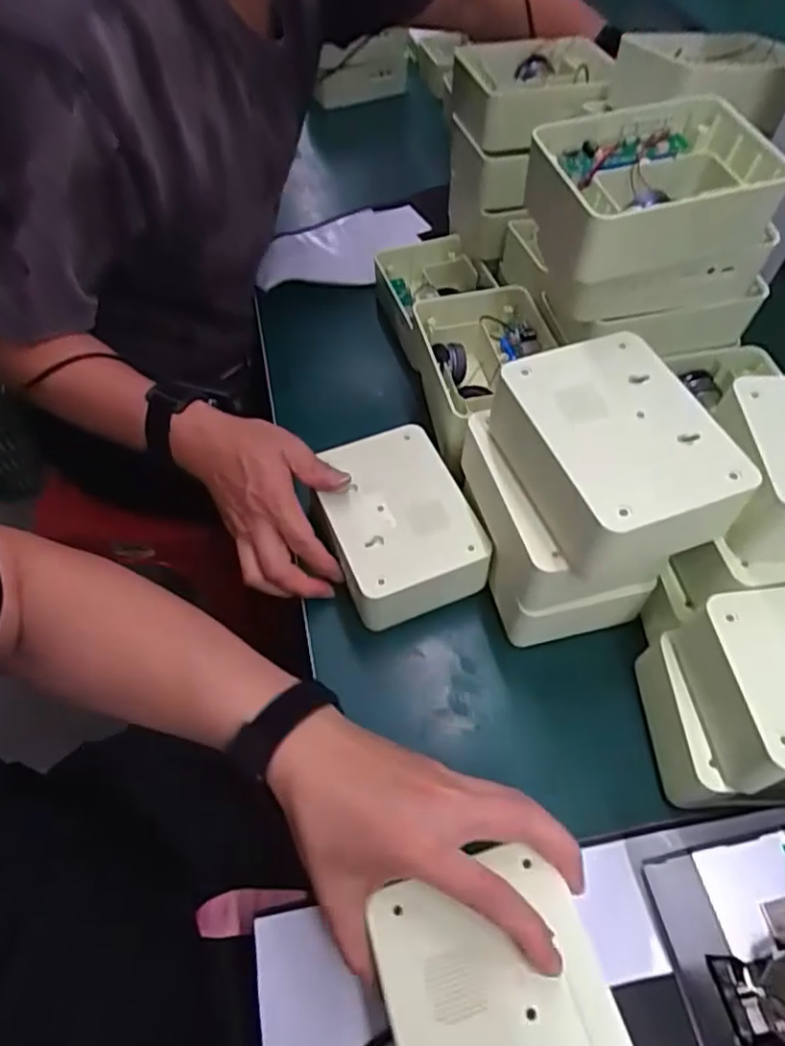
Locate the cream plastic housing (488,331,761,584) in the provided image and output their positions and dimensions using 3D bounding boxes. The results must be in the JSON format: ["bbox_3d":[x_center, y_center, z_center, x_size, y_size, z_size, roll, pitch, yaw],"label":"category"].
[{"bbox_3d":[0.136,-0.046,0.395,0.104,0.061,0.137,-15,58,-11],"label":"cream plastic housing"}]

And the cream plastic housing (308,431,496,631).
[{"bbox_3d":[-0.001,0.000,0.500,0.105,0.063,0.144,-20,59,-13],"label":"cream plastic housing"}]

